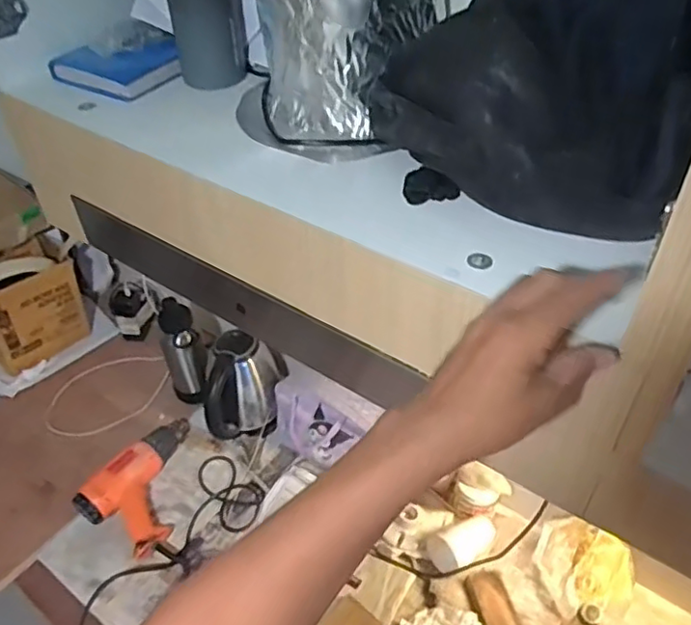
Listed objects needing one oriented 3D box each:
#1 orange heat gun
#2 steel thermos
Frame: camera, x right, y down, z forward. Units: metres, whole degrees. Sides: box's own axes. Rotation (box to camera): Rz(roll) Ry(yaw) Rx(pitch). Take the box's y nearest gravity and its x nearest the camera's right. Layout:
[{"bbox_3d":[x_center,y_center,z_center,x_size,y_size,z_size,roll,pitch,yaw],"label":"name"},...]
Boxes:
[{"bbox_3d":[-0.359,0.313,1.179,0.170,0.076,0.258,26,51,26],"label":"orange heat gun"},{"bbox_3d":[-0.349,0.085,1.334,0.083,0.250,0.093,-18,46,-16],"label":"steel thermos"}]

